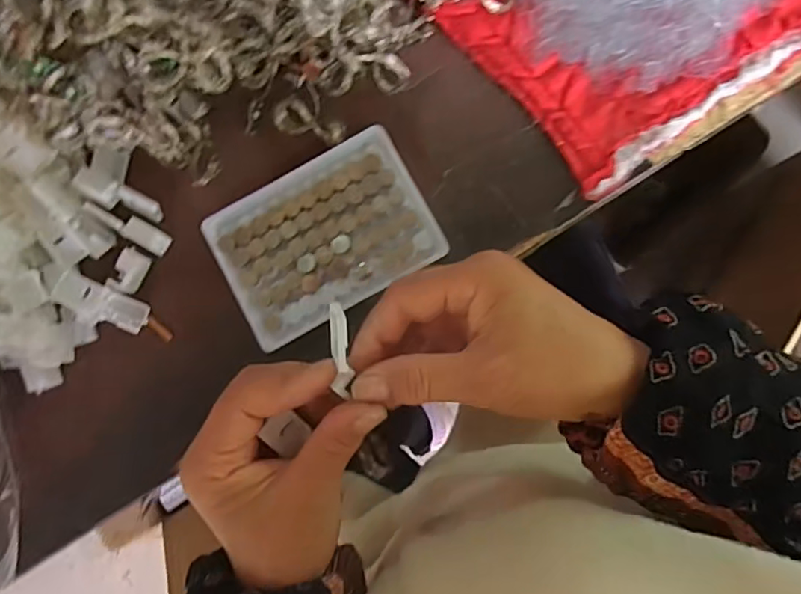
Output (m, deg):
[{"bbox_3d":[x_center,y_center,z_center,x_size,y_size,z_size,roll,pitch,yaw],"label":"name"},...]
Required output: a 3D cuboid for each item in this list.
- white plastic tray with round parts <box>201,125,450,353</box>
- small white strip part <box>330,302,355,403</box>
[{"bbox_3d":[-0.048,-0.039,0.356,0.130,0.010,0.095,-29,84,2],"label":"white plastic tray with round parts"},{"bbox_3d":[-0.026,0.024,0.249,0.008,0.004,0.043,-4,101,5],"label":"small white strip part"}]

